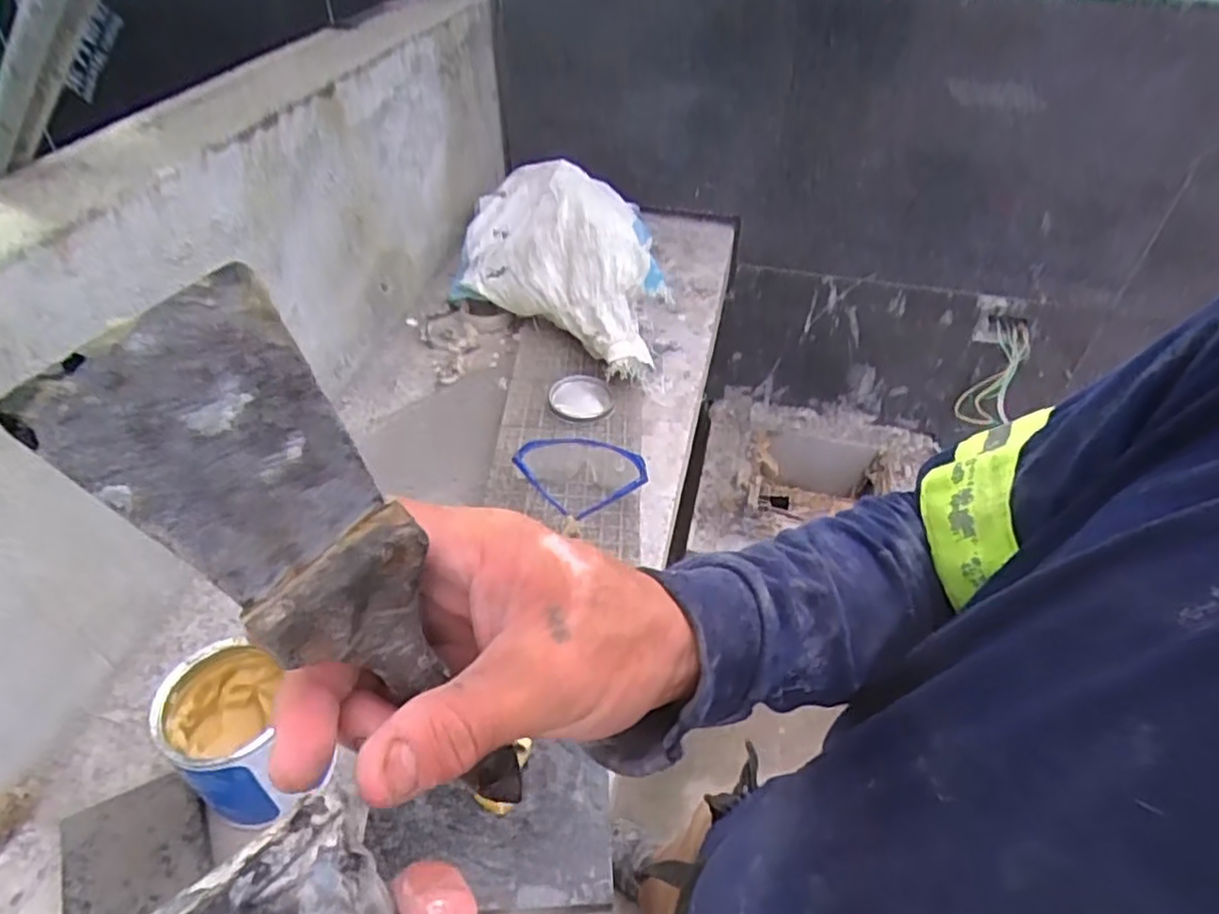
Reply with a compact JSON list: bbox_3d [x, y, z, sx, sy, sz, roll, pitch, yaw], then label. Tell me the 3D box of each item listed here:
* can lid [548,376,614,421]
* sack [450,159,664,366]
[{"bbox_3d":[-0.038,-0.076,0.930,0.082,0.014,0.084,4,50,-5],"label":"can lid"},{"bbox_3d":[-0.084,-0.309,1.065,0.314,0.148,0.446,2,43,-1],"label":"sack"}]

